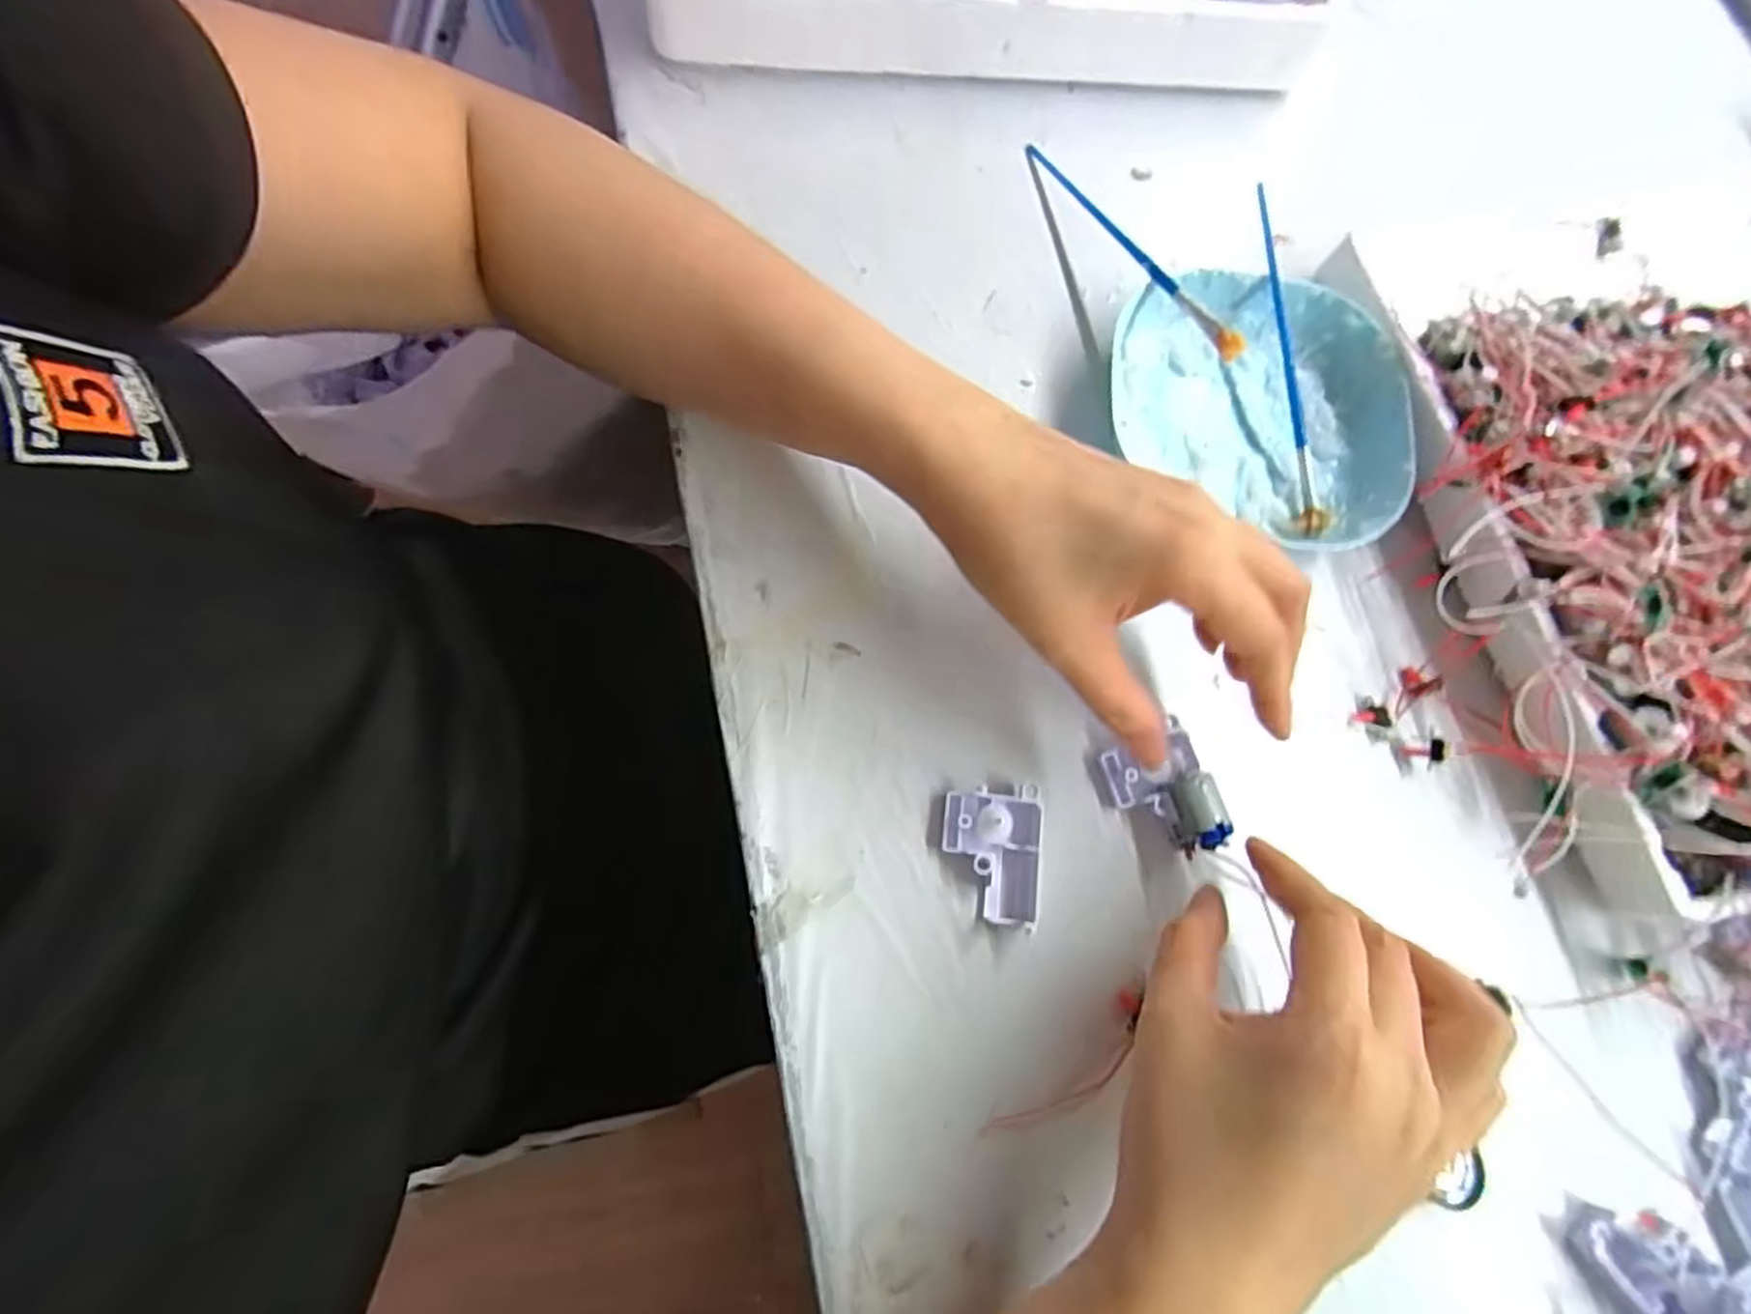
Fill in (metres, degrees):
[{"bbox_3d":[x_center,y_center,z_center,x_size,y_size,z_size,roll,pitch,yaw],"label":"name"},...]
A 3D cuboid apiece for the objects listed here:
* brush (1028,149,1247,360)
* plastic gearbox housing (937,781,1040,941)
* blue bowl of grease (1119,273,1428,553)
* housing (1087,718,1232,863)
[{"bbox_3d":[0.114,-0.188,0.352,0.012,0.013,0.159,-24,63,-7],"label":"brush"},{"bbox_3d":[0.043,0.073,0.285,0.035,0.013,0.049,7,74,-5],"label":"plastic gearbox housing"},{"bbox_3d":[0.174,-0.119,0.338,0.136,0.033,0.113,32,73,2],"label":"blue bowl of grease"},{"bbox_3d":[0.110,0.053,0.295,0.038,0.017,0.048,-21,76,-7],"label":"housing"}]

